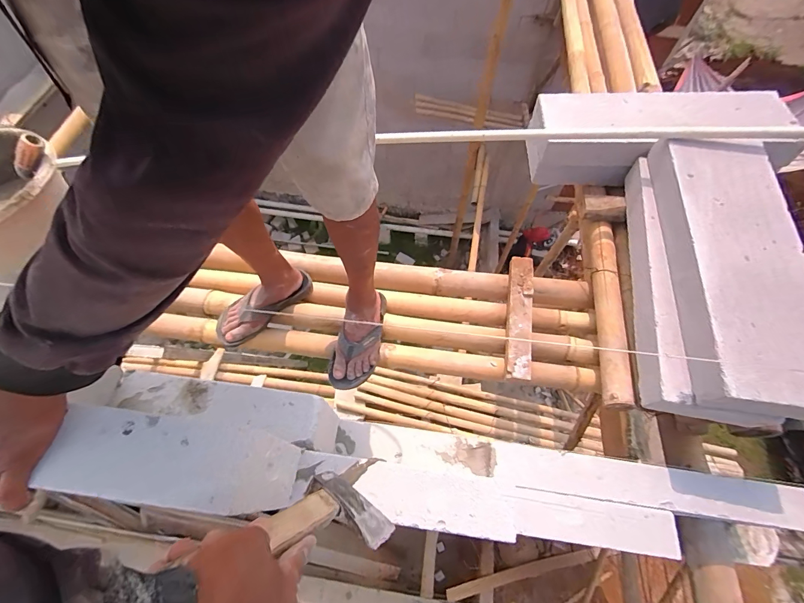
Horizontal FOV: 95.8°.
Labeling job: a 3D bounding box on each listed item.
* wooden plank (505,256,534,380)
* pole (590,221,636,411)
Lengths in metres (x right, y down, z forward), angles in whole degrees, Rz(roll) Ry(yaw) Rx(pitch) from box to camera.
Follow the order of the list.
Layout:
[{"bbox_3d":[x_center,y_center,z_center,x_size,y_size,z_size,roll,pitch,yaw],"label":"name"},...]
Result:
[{"bbox_3d":[0.283,0.033,0.876,0.065,0.044,0.313,8,63,3],"label":"wooden plank"},{"bbox_3d":[0.487,0.014,0.853,0.062,0.067,0.468,9,63,3],"label":"pole"}]

